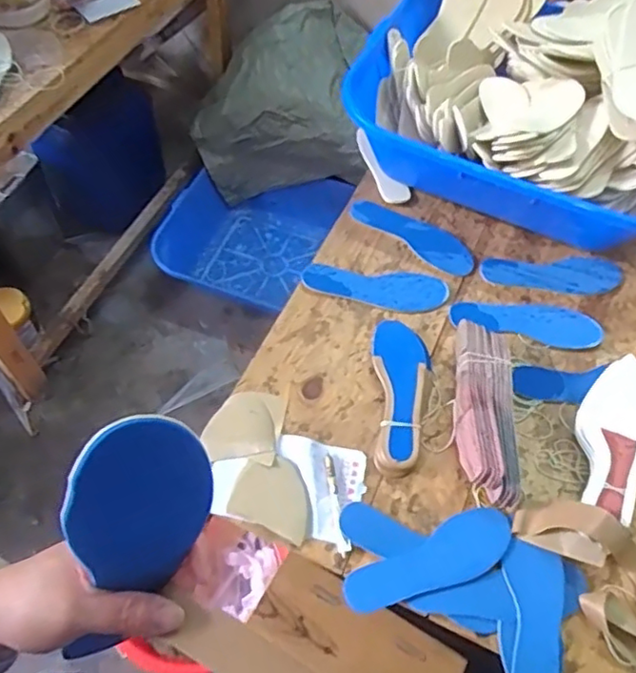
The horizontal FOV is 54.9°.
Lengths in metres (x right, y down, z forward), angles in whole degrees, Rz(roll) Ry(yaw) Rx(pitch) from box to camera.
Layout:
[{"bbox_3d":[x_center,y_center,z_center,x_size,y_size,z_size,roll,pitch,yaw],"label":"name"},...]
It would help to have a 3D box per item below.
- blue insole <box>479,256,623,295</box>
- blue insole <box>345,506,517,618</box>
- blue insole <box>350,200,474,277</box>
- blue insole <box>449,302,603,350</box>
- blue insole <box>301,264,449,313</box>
[{"bbox_3d":[0.399,-0.103,1.044,0.236,0.007,0.079,-3,58,-5],"label":"blue insole"},{"bbox_3d":[0.144,0.287,0.770,0.223,0.014,0.072,-22,62,-16],"label":"blue insole"},{"bbox_3d":[0.172,-0.182,1.083,0.231,0.011,0.088,36,57,16],"label":"blue insole"},{"bbox_3d":[0.332,-0.023,0.981,0.231,0.007,0.080,5,58,0],"label":"blue insole"},{"bbox_3d":[0.095,-0.081,1.012,0.234,0.011,0.078,6,58,0],"label":"blue insole"}]

